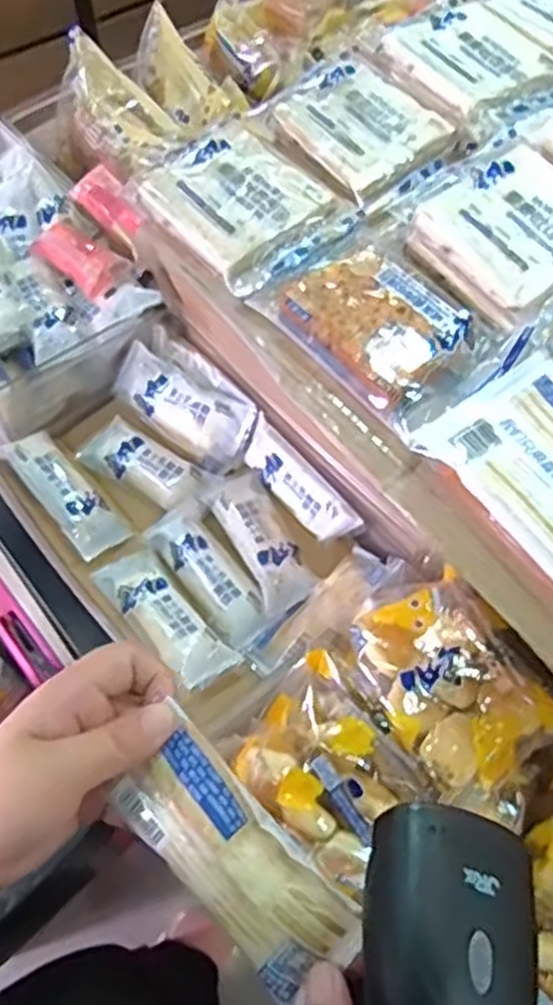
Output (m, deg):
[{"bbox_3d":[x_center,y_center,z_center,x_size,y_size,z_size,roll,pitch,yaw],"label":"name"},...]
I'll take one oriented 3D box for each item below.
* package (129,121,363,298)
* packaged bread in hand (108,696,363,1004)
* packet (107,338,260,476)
[{"bbox_3d":[-0.020,-0.209,0.526,0.105,0.021,0.142,-34,66,-19],"label":"package"},{"bbox_3d":[-0.015,0.143,0.302,0.103,0.021,0.042,43,67,16],"label":"packaged bread in hand"},{"bbox_3d":[-0.080,-0.077,0.625,0.126,0.024,0.058,32,104,13],"label":"packet"}]

